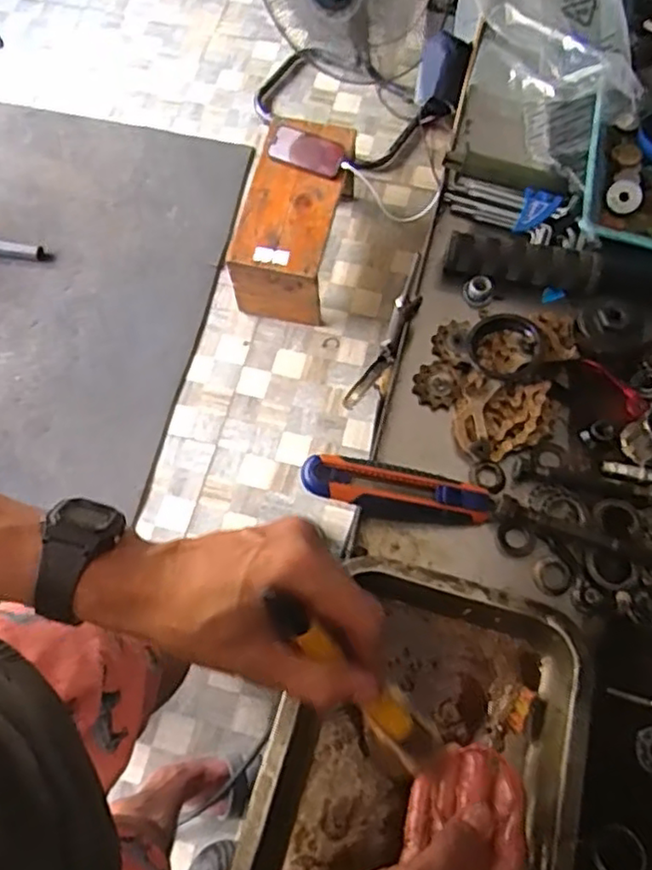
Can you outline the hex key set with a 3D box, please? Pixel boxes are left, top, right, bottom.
[{"bbox_3d":[0.159,-0.200,0.600,0.106,0.019,0.045,16,70,7],"label":"hex key set"}]

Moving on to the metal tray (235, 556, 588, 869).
[{"bbox_3d":[0.057,0.214,0.421,0.182,0.052,0.252,15,70,7],"label":"metal tray"}]

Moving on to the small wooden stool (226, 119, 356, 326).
[{"bbox_3d":[-0.066,-0.477,1.552,0.210,0.248,0.416,13,70,6],"label":"small wooden stool"}]

